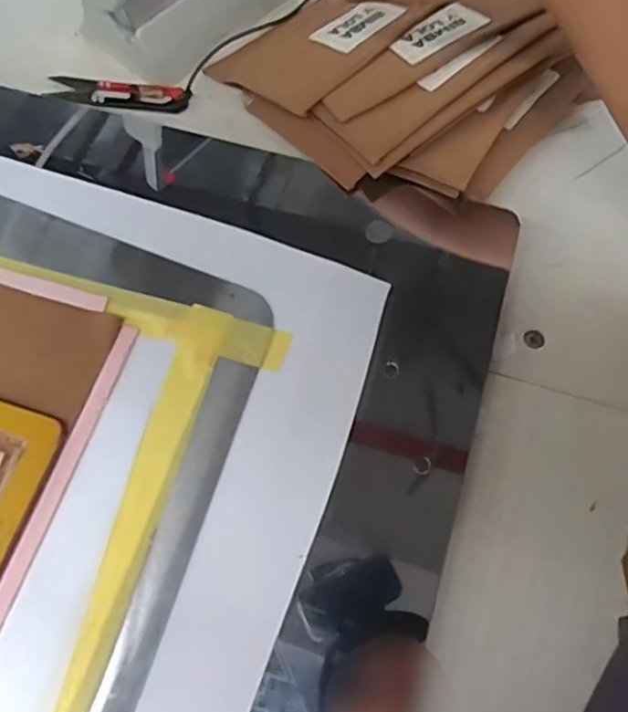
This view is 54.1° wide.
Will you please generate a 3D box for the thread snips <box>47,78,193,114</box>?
[{"bbox_3d":[-0.140,-0.186,0.442,0.102,0.012,0.027,12,69,6],"label":"thread snips"}]

